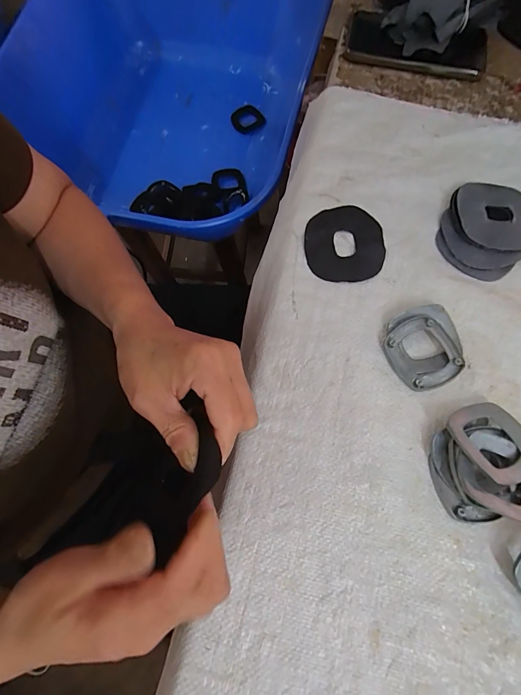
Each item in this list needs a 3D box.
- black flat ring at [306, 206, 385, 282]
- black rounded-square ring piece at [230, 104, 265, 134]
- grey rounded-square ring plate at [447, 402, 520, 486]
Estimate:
[{"bbox_3d":[0.082,-0.103,0.340,0.076,0.004,0.080,0,75,-1],"label":"black flat ring"},{"bbox_3d":[-0.025,-0.461,0.697,0.067,0.021,0.049,-2,73,0],"label":"black rounded-square ring piece"},{"bbox_3d":[0.183,0.071,0.270,0.056,0.007,0.062,-24,56,-16],"label":"grey rounded-square ring plate"}]

